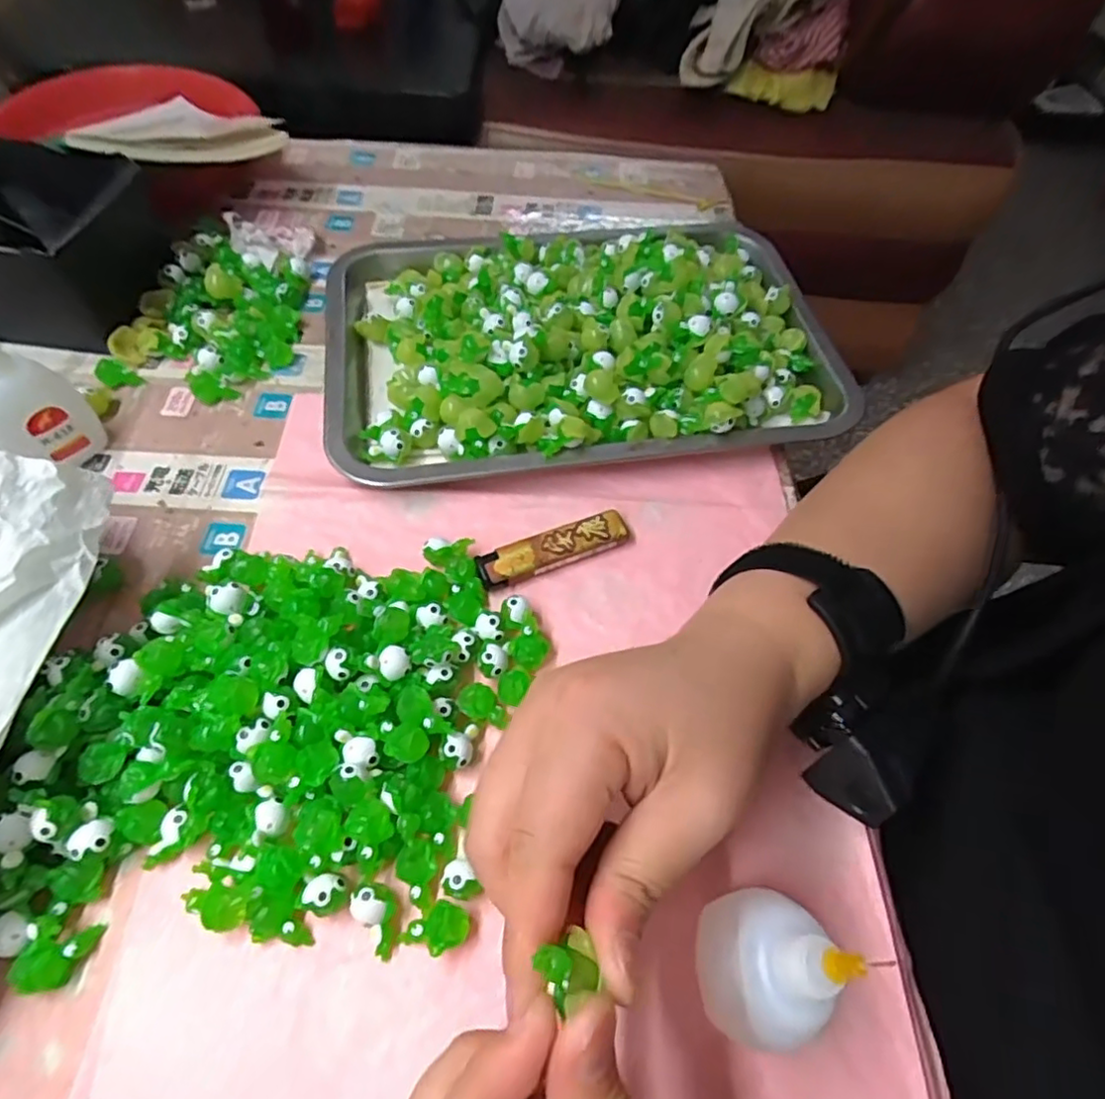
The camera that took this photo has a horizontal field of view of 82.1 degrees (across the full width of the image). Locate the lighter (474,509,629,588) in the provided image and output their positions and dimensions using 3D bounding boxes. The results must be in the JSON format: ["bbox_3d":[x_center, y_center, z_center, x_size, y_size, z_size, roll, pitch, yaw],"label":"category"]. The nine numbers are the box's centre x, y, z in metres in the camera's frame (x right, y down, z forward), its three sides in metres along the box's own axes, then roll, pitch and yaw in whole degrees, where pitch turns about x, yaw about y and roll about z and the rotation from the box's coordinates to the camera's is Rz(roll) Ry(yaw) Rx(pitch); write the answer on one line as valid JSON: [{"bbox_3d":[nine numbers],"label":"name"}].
[{"bbox_3d":[0.000,0.000,0.327,0.080,0.010,0.019,-20,61,-15],"label":"lighter"}]

